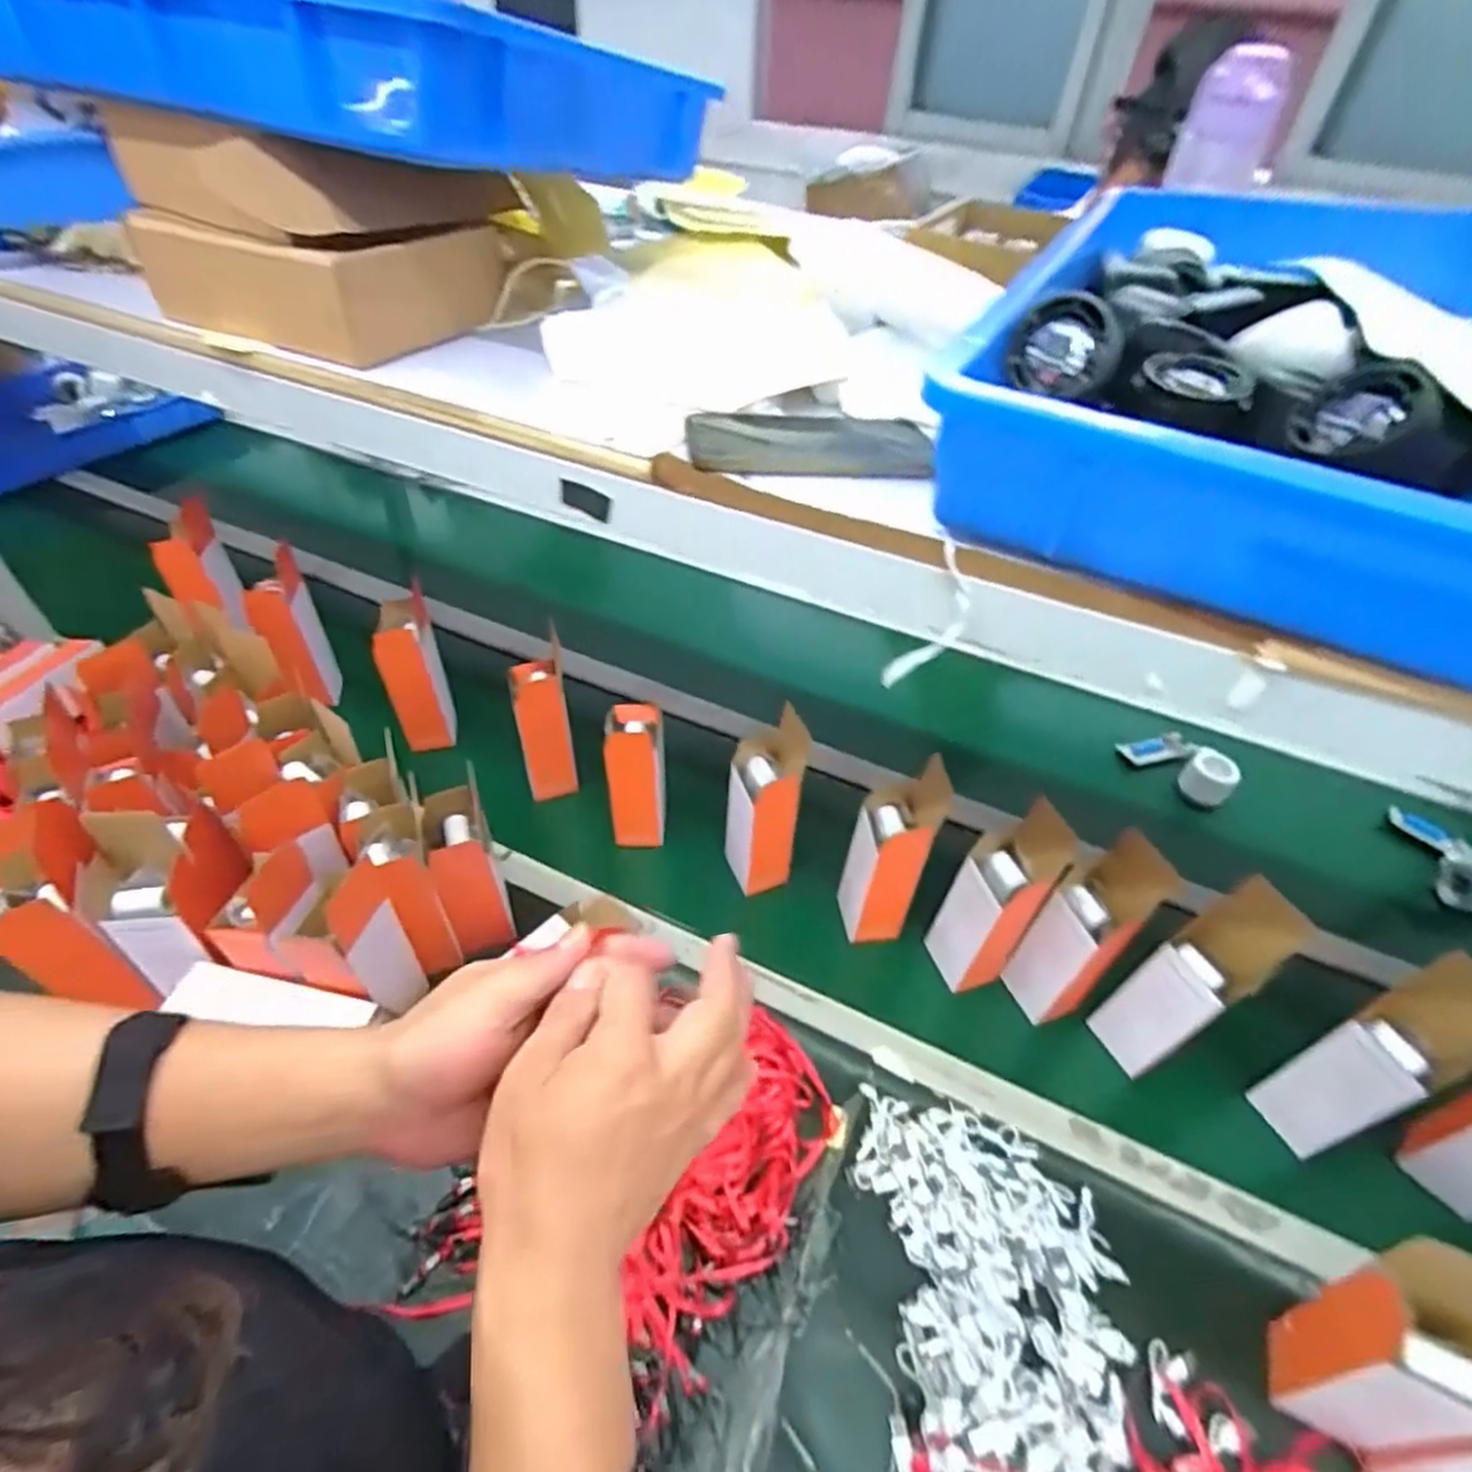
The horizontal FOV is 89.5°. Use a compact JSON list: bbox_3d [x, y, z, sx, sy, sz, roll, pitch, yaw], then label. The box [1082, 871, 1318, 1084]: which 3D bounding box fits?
[{"bbox_3d":[0.421,0.230,0.688,0.080,0.218,0.074,-18,50,-21],"label":"box"}]

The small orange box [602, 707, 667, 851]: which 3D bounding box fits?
[{"bbox_3d":[-0.119,0.049,0.884,0.067,0.192,0.074,-3,46,-8],"label":"small orange box"}]

